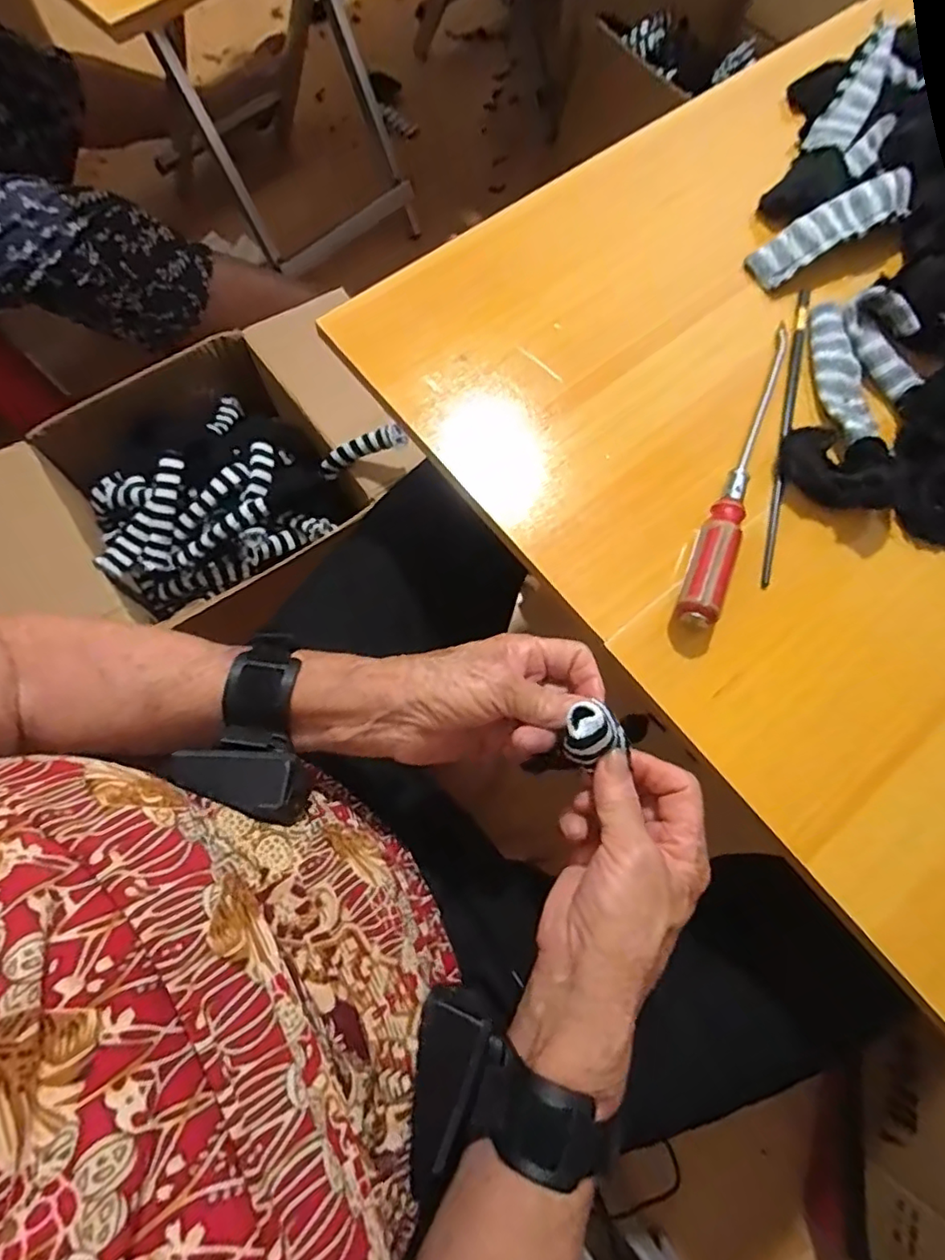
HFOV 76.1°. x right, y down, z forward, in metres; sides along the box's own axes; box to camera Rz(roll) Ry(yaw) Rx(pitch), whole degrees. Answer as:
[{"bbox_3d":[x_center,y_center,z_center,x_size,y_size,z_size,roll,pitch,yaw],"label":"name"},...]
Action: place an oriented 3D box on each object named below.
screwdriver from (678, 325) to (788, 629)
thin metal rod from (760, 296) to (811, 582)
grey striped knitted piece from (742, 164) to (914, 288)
[{"bbox_3d":[0.173,-0.109,0.383,0.029,0.027,0.243,21,73,6],"label":"screwdriver"},{"bbox_3d":[0.212,-0.137,0.405,0.008,0.005,0.237,15,72,4],"label":"thin metal rod"},{"bbox_3d":[0.263,-0.292,0.436,0.126,0.012,0.034,-30,74,4],"label":"grey striped knitted piece"}]

